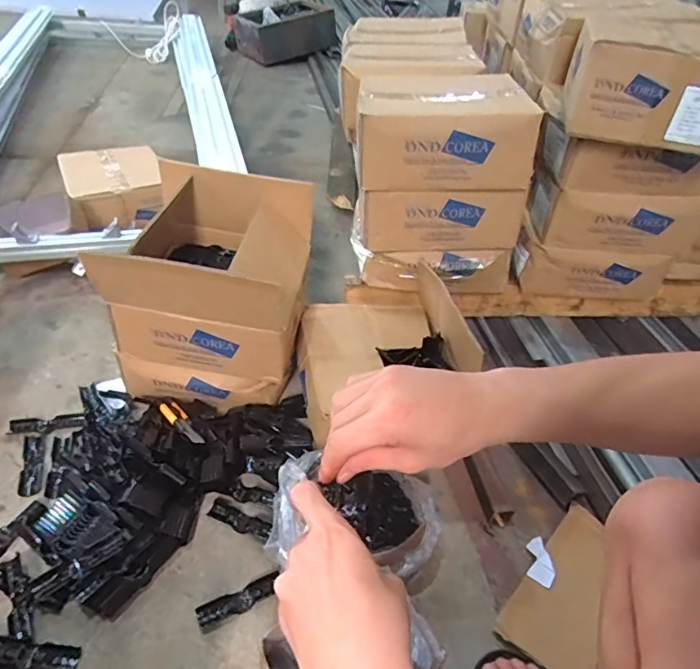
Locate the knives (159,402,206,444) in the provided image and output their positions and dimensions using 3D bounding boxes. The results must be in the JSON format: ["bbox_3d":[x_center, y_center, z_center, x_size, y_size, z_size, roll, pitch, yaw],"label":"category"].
[{"bbox_3d":[-0.306,0.161,0.932,0.033,0.012,0.151,-27,35,-32],"label":"knives"}]

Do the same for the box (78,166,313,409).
[{"bbox_3d":[-0.264,-0.077,0.989,0.331,0.355,0.317,8,41,1],"label":"box"}]

